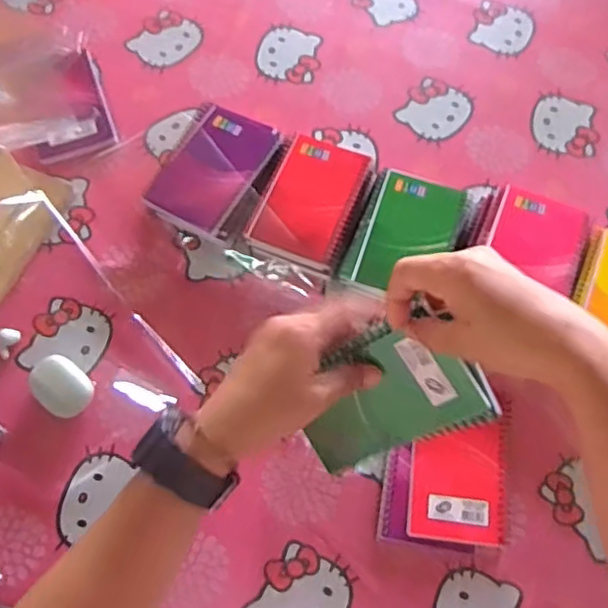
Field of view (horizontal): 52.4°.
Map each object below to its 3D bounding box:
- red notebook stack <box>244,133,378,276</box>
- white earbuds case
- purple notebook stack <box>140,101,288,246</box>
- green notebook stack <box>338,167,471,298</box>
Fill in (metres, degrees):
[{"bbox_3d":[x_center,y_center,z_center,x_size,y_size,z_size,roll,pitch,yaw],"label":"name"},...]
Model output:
[{"bbox_3d":[0.008,-0.098,0.617,0.093,0.033,0.136,21,69,6],"label":"red notebook stack"},{"bbox_3d":[-0.214,0.073,0.546,0.053,0.023,0.042,39,72,12],"label":"white earbuds case"},{"bbox_3d":[-0.090,-0.132,0.624,0.095,0.037,0.143,23,69,7],"label":"purple notebook stack"},{"bbox_3d":[0.097,-0.063,0.607,0.094,0.032,0.138,23,69,7],"label":"green notebook stack"}]

